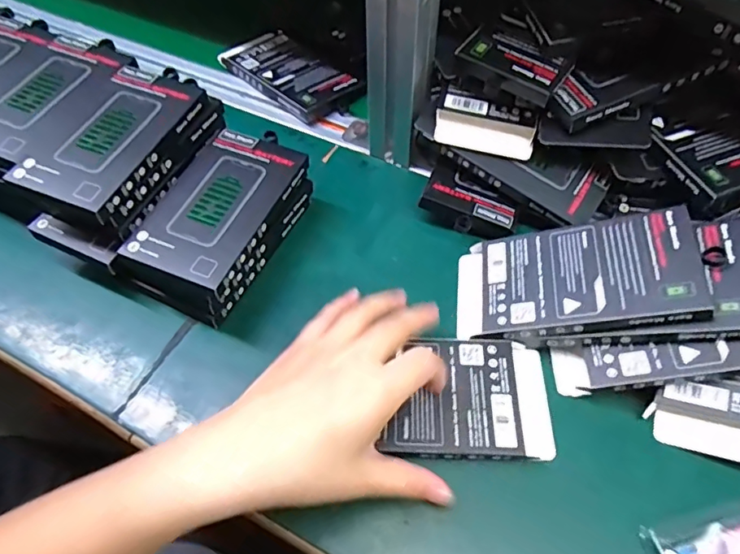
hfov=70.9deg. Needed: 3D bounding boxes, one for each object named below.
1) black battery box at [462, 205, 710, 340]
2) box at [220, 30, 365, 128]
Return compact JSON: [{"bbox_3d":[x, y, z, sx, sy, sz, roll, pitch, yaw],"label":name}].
[{"bbox_3d":[0.133,-0.001,0.349,0.151,0.007,0.077,-9,55,26],"label":"black battery box"},{"bbox_3d":[-0.080,-0.208,0.535,0.074,0.020,0.149,-39,63,-24],"label":"box"}]

